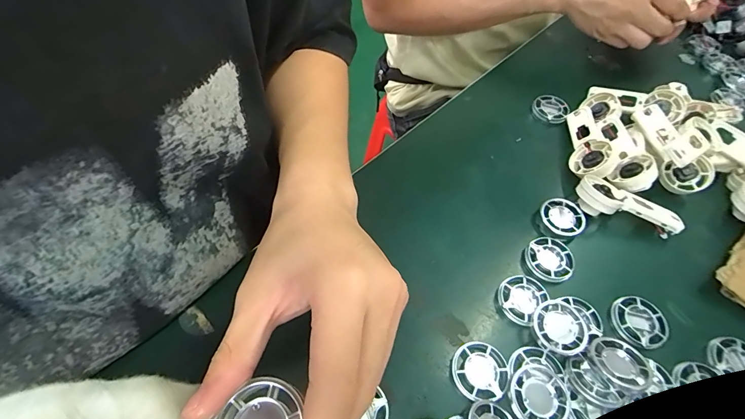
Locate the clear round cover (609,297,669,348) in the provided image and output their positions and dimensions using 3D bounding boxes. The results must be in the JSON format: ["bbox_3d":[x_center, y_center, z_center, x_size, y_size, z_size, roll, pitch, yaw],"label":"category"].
[{"bbox_3d":[0.207,0.088,0.292,0.039,0.007,0.039,2,58,-3],"label":"clear round cover"}]

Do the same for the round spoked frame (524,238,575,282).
[{"bbox_3d":[0.150,0.043,0.319,0.040,0.008,0.039,2,58,-3],"label":"round spoked frame"}]

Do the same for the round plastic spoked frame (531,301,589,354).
[{"bbox_3d":[0.139,0.088,0.280,0.039,0.009,0.038,2,58,-3],"label":"round plastic spoked frame"}]

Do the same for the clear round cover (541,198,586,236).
[{"bbox_3d":[0.174,0.008,0.341,0.037,0.013,0.037,2,58,-3],"label":"clear round cover"}]

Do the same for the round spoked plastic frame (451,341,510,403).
[{"bbox_3d":[0.076,0.115,0.266,0.039,0.009,0.038,2,58,-3],"label":"round spoked plastic frame"}]

